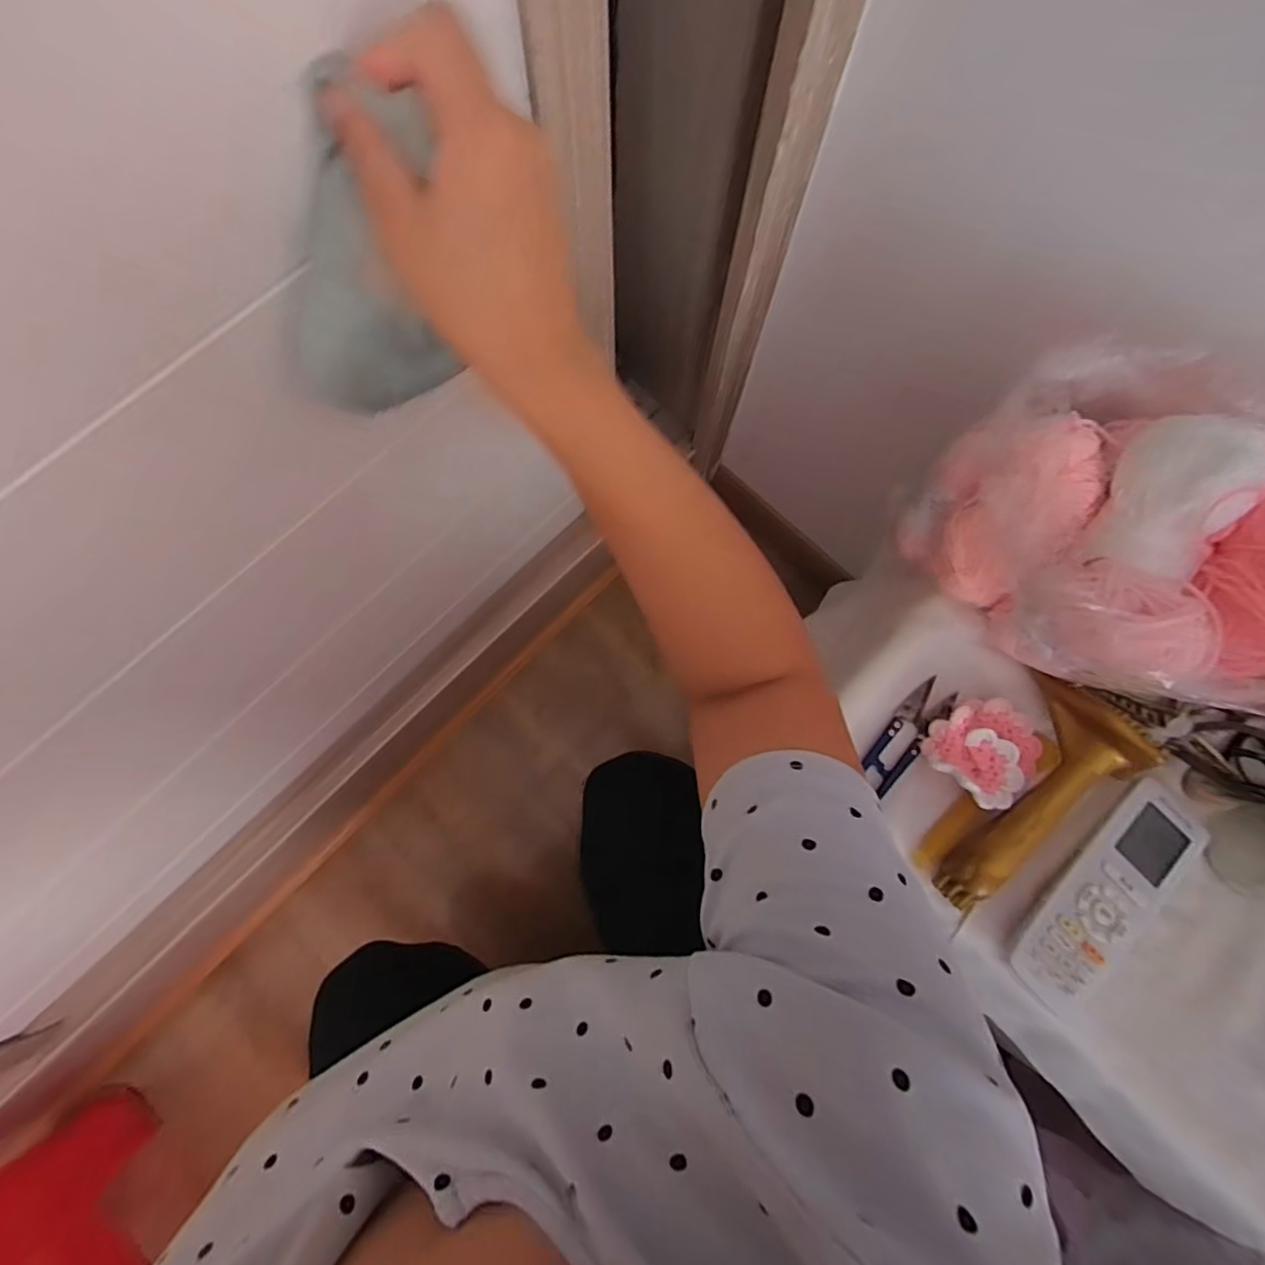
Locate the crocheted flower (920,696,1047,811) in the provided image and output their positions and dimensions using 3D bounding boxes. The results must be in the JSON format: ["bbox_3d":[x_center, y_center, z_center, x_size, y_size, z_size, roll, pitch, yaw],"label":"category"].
[{"bbox_3d":[0.227,0.073,0.388,0.059,0.023,0.068,40,79,7],"label":"crocheted flower"}]

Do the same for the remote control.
[{"bbox_3d":[0.293,0.158,0.369,0.153,0.017,0.060,-43,81,-10],"label":"remote control"}]

